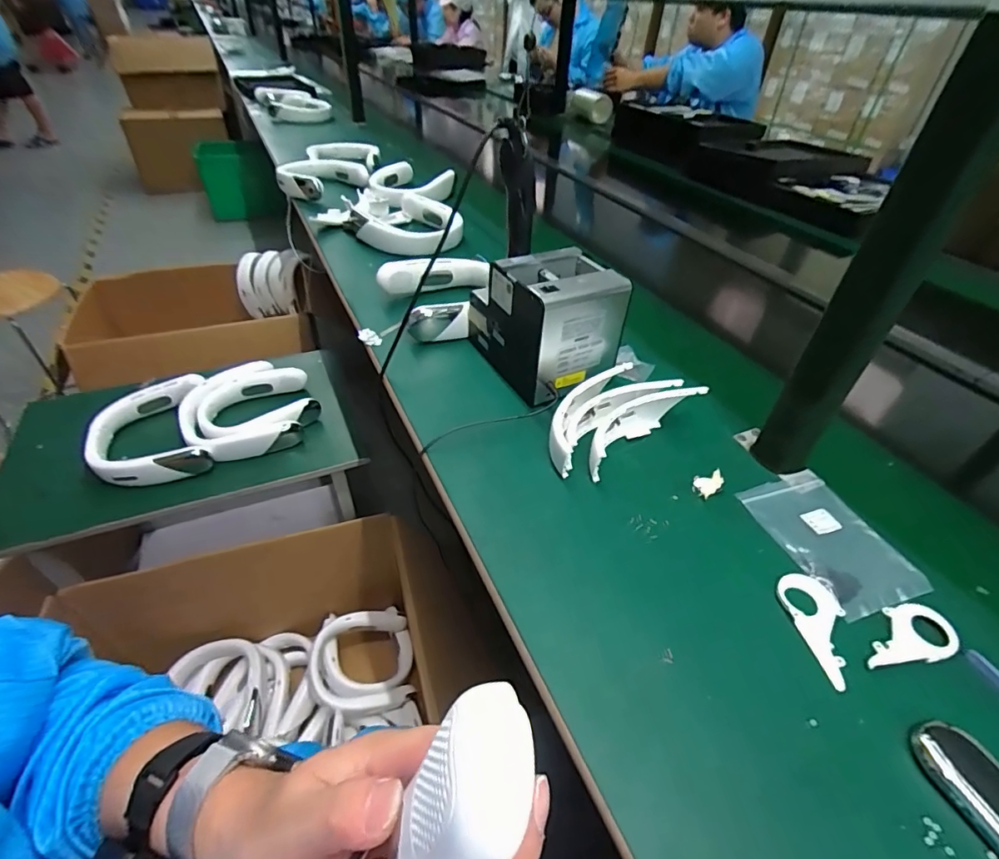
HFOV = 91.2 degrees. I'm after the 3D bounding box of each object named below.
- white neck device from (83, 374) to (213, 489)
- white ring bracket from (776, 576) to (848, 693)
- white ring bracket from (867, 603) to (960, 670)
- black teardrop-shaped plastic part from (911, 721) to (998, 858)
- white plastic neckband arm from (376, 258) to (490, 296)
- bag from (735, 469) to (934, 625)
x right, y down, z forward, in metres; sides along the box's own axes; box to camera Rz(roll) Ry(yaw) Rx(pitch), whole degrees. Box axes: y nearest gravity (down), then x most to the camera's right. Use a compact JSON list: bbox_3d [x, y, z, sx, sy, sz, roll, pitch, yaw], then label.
[{"bbox_3d":[-0.630,0.003,0.885,0.183,0.055,0.228,-15,45,-19],"label":"white neck device"},{"bbox_3d":[0.272,0.164,0.410,0.049,0.005,0.092,-6,42,-10],"label":"white ring bracket"},{"bbox_3d":[0.334,0.170,0.404,0.090,0.006,0.046,-5,42,-9],"label":"white ring bracket"},{"bbox_3d":[0.322,0.239,0.325,0.046,0.012,0.079,-10,43,-14],"label":"black teardrop-shaped plastic part"},{"bbox_3d":[-0.113,-0.258,0.824,0.180,0.060,0.035,-18,46,-22],"label":"white plastic neckband arm"},{"bbox_3d":[0.323,0.104,0.480,0.105,0.010,0.152,-12,44,-14],"label":"bag"}]

